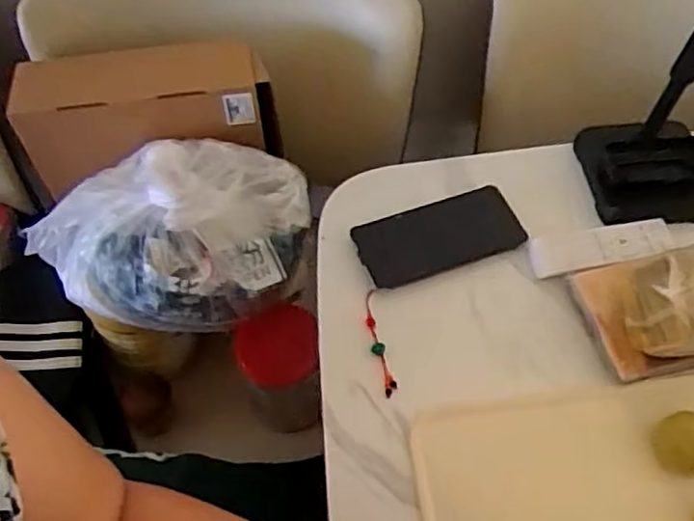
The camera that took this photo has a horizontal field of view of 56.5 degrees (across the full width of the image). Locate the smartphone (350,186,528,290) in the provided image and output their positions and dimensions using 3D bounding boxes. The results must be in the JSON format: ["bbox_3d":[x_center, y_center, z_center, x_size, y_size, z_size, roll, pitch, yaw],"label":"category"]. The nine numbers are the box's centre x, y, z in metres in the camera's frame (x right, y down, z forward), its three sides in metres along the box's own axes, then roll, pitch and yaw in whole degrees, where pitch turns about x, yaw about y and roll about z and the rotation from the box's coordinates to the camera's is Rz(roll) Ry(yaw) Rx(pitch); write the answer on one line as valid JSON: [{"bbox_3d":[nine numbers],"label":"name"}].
[{"bbox_3d":[0.090,-0.024,0.627,0.158,0.013,0.072,-17,60,-10],"label":"smartphone"}]

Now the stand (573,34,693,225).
[{"bbox_3d":[0.304,-0.147,0.570,0.123,0.244,0.110,-6,59,-4],"label":"stand"}]

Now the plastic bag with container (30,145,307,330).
[{"bbox_3d":[-0.181,-0.038,0.653,0.280,0.172,0.171,-8,59,-5],"label":"plastic bag with container"}]

